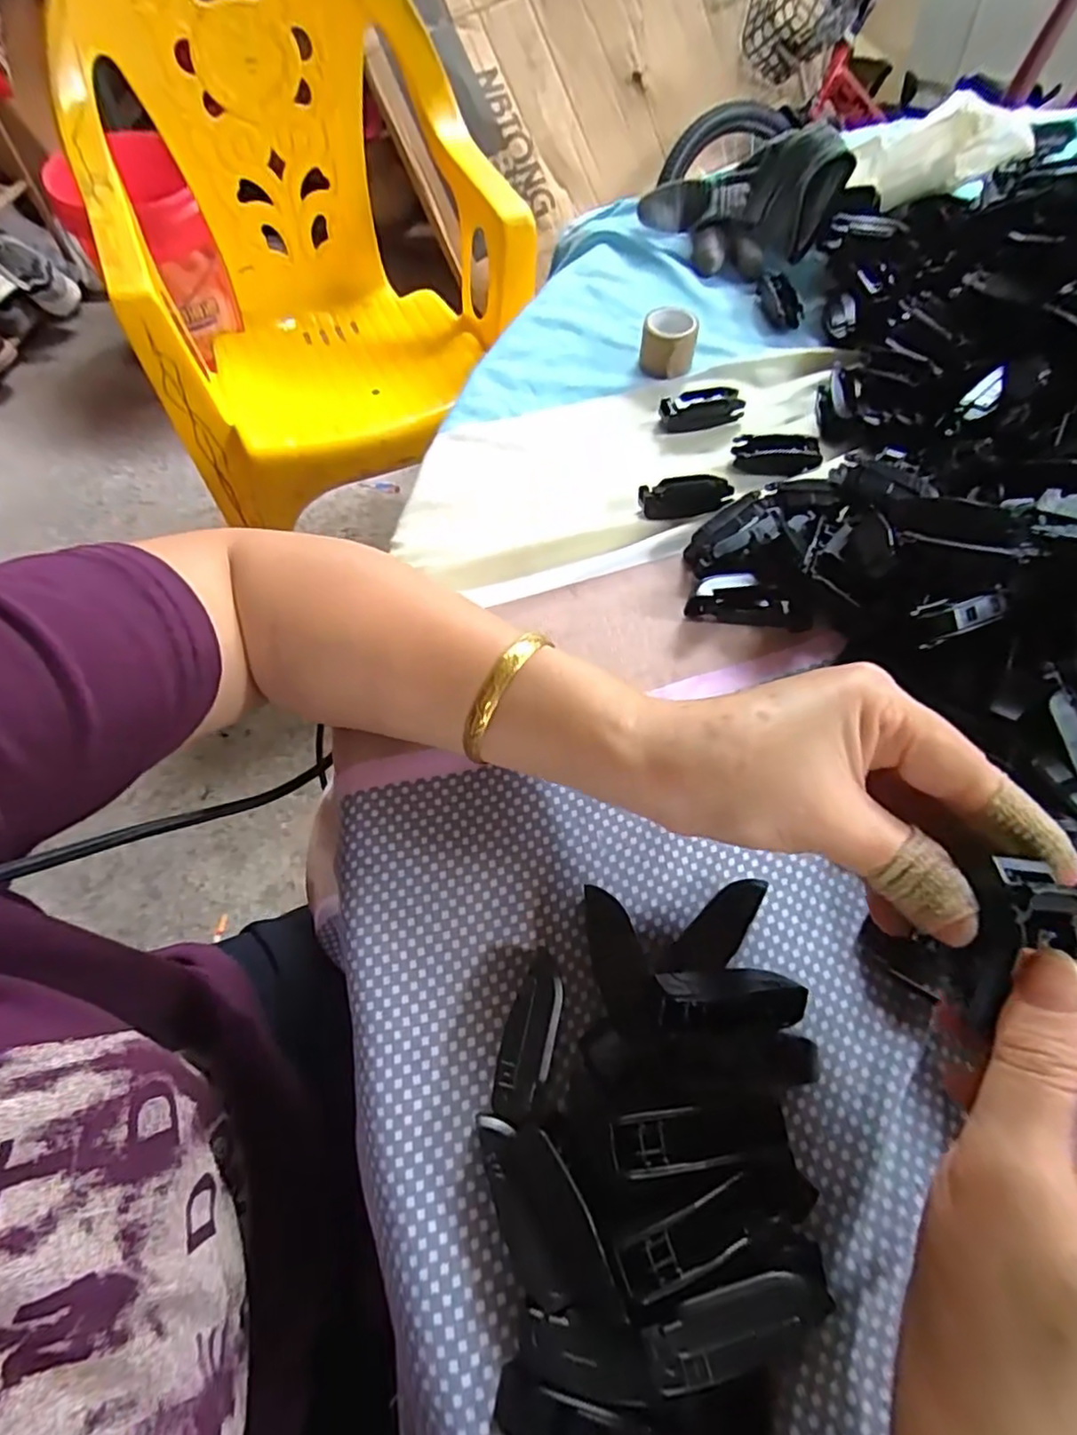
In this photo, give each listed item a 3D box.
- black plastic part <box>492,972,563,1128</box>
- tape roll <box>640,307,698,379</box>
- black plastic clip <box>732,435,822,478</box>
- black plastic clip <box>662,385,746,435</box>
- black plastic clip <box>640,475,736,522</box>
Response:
[{"bbox_3d":[-0.003,0.113,0.229,0.018,0.008,0.050,15,45,6],"label":"black plastic part"},{"bbox_3d":[0.079,-0.228,0.396,0.032,0.029,0.034,0,64,-1],"label":"tape roll"},{"bbox_3d":[0.134,-0.146,0.363,0.046,0.015,0.025,5,64,2],"label":"black plastic clip"},{"bbox_3d":[0.096,-0.181,0.378,0.048,0.014,0.019,-7,64,-4],"label":"black plastic clip"},{"bbox_3d":[0.079,-0.115,0.346,0.047,0.019,0.018,0,64,-1],"label":"black plastic clip"}]

